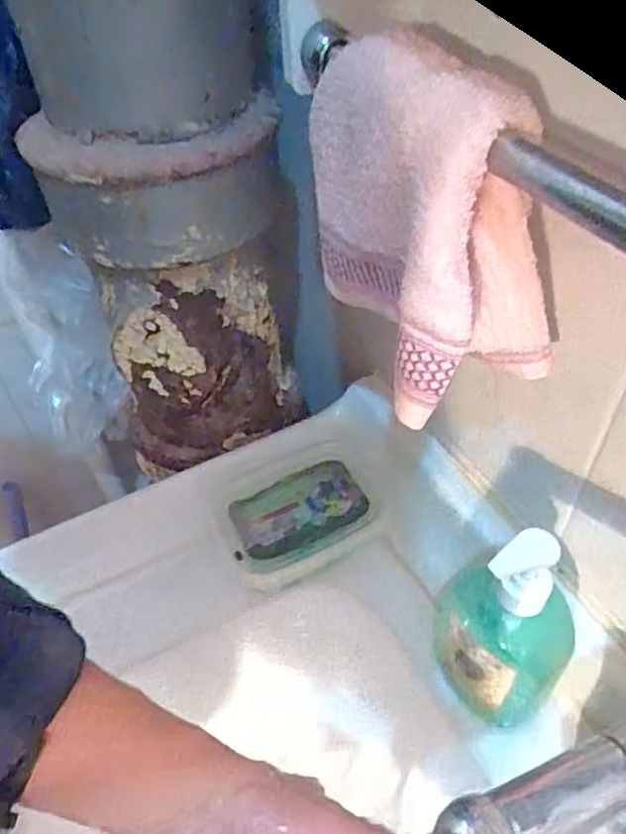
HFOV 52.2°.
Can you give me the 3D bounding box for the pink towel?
[{"bbox_3d":[0.057,-0.104,0.332,0.085,0.143,0.148,-18,48,-13],"label":"pink towel"}]

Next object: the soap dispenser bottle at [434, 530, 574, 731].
[{"bbox_3d":[0.125,0.141,0.423,0.083,0.176,0.058,18,50,19],"label":"soap dispenser bottle"}]

